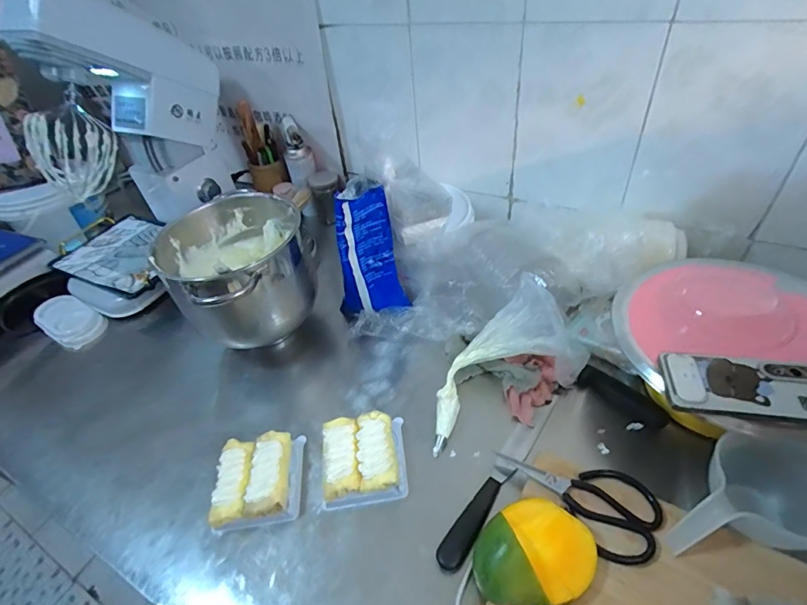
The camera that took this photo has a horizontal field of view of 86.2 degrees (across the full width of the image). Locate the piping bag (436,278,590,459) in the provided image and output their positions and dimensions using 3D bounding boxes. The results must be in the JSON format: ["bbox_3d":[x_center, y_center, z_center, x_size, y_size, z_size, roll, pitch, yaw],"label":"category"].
[{"bbox_3d":[0.127,0.082,0.608,0.244,0.148,0.130,-23,45,-16],"label":"piping bag"}]

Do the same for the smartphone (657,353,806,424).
[{"bbox_3d":[0.373,0.091,0.469,0.163,0.013,0.074,3,44,12],"label":"smartphone"}]

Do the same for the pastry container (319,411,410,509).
[{"bbox_3d":[-0.055,0.208,0.583,0.111,0.052,0.113,-7,43,1],"label":"pastry container"}]

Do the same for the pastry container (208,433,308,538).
[{"bbox_3d":[-0.193,0.235,0.578,0.103,0.056,0.111,-10,43,-2],"label":"pastry container"}]

